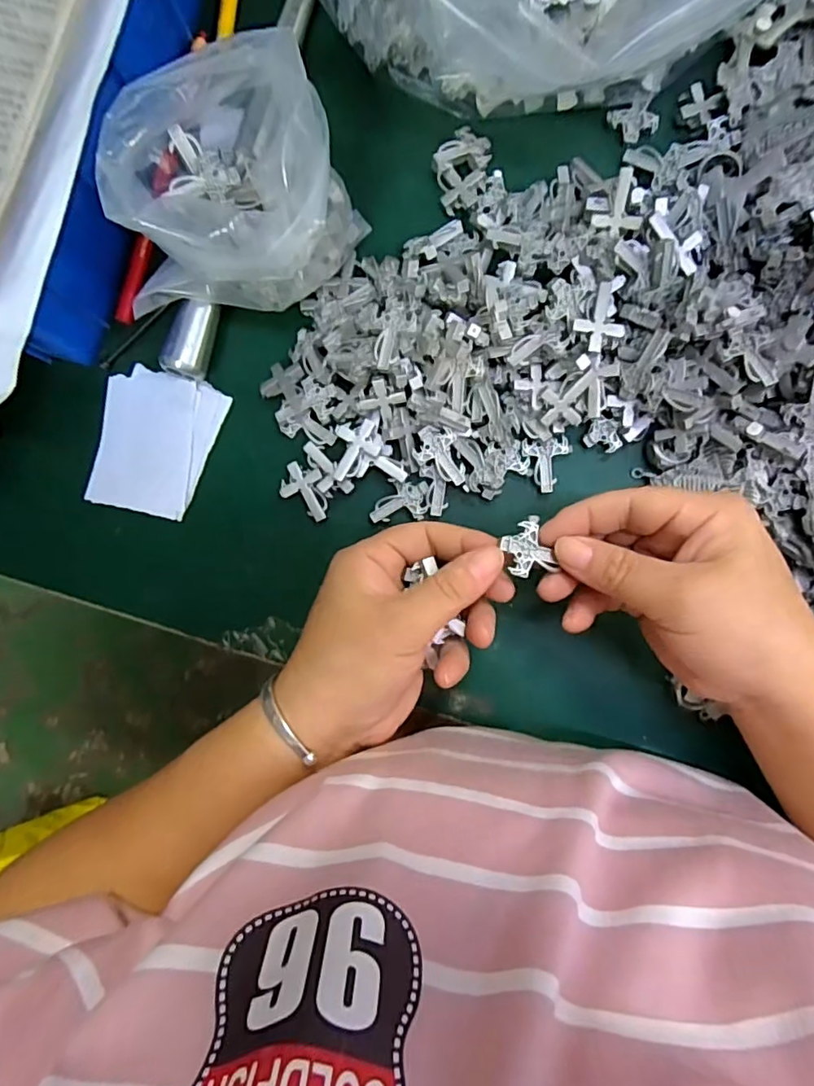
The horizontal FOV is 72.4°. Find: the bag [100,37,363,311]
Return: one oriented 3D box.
[{"bbox_3d":[-0.078,-0.160,0.262,0.098,0.084,0.091,1,89,3],"label":"bag"}]

